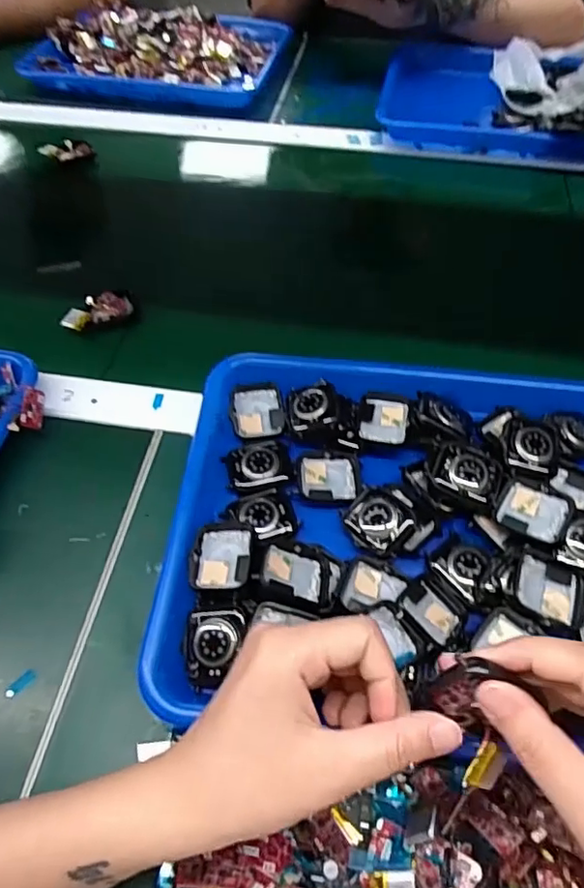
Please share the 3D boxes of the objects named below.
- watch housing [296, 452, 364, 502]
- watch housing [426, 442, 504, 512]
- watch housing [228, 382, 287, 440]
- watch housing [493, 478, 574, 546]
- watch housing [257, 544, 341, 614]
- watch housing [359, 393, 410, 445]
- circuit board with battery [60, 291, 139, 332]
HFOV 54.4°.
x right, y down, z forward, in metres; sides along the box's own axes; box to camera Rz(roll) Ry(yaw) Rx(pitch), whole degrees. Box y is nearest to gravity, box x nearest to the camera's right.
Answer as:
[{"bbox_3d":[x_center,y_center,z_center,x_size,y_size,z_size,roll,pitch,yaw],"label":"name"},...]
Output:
[{"bbox_3d":[0.025,0.022,0.376,0.041,0.010,0.033,-1,54,-1],"label":"watch housing"},{"bbox_3d":[0.109,0.020,0.358,0.046,0.014,0.037,18,56,12],"label":"watch housing"},{"bbox_3d":[-0.025,-0.024,0.405,0.037,0.012,0.041,-7,67,-8],"label":"watch housing"},{"bbox_3d":[0.148,0.042,0.351,0.041,0.013,0.032,26,58,18],"label":"watch housing"},{"bbox_3d":[0.003,0.075,0.330,0.047,0.009,0.038,19,47,-12],"label":"watch housing"},{"bbox_3d":[0.063,-0.018,0.391,0.034,0.012,0.035,9,55,6],"label":"watch housing"},{"bbox_3d":[-0.169,-0.117,0.499,0.061,0.016,0.030,-16,56,-12],"label":"circuit board with battery"}]

